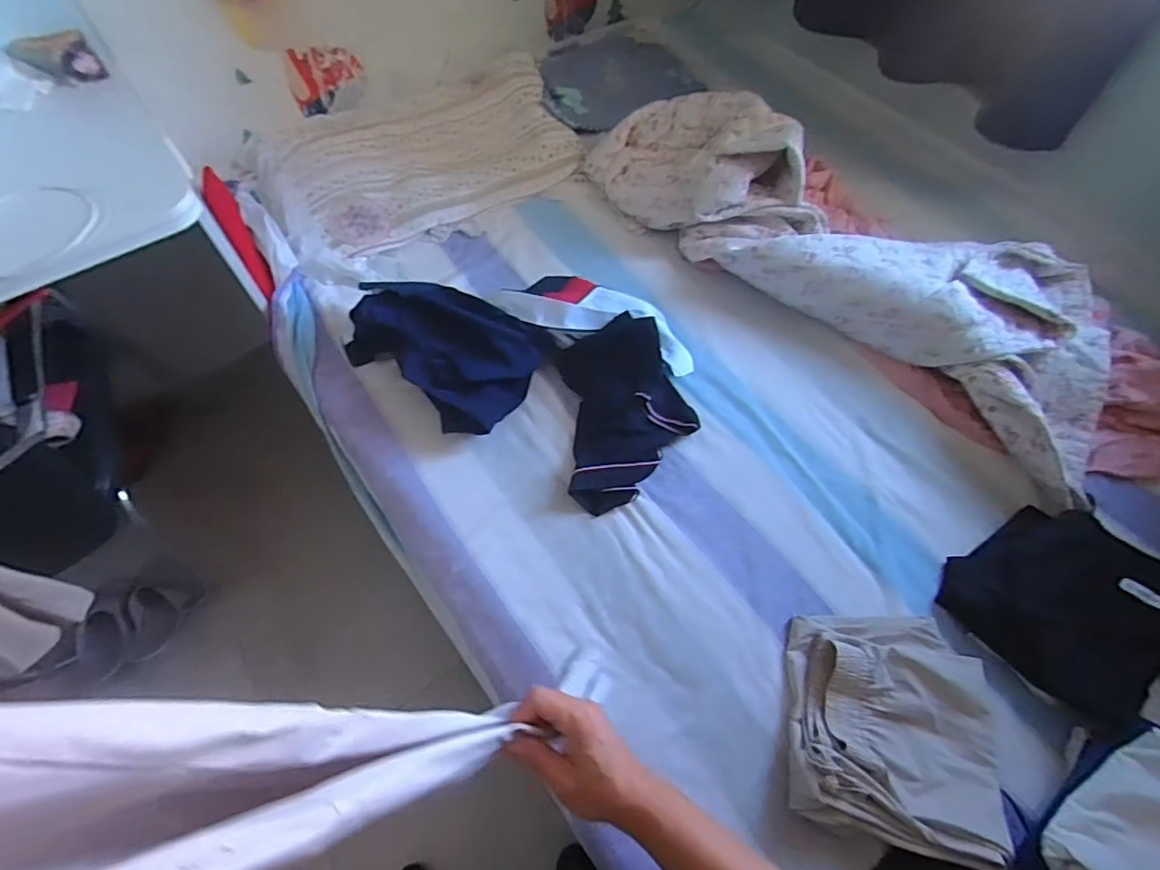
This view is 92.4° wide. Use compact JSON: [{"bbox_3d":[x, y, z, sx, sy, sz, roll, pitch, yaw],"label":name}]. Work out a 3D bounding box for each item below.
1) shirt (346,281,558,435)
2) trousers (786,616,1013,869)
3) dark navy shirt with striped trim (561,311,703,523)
[{"bbox_3d":[-0.269,-0.181,1.035,0.367,0.126,0.252,28,64,15],"label":"shirt"},{"bbox_3d":[0.426,0.386,0.757,0.264,0.070,0.290,12,61,6],"label":"trousers"},{"bbox_3d":[0.089,-0.047,0.982,0.240,0.118,0.333,-4,61,-2],"label":"dark navy shirt with striped trim"}]

